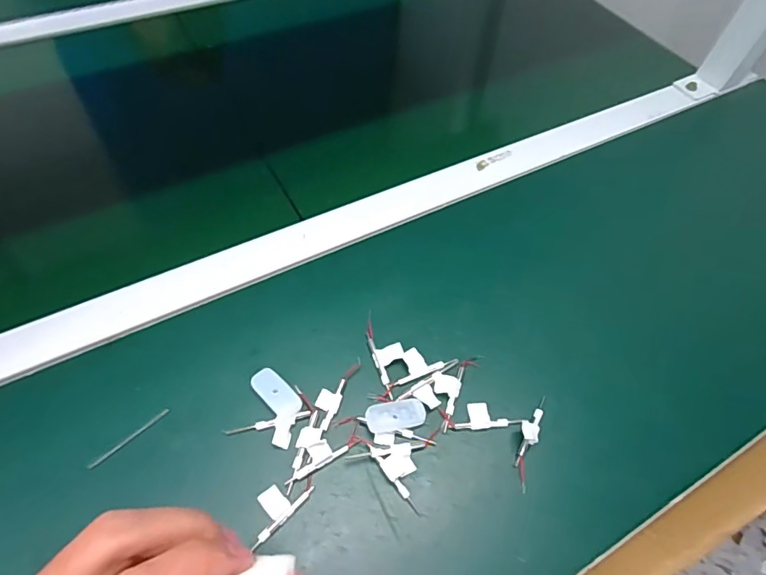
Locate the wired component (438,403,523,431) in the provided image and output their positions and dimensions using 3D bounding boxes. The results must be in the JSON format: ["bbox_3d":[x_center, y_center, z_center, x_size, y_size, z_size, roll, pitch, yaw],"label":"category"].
[{"bbox_3d":[0.071,0.094,0.359,0.055,0.007,0.019,-2,57,-6],"label":"wired component"}]

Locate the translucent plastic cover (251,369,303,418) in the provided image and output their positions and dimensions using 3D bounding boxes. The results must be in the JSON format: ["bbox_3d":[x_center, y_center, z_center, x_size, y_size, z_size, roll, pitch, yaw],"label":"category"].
[{"bbox_3d":[-0.077,0.077,0.354,0.041,0.009,0.021,39,62,19],"label":"translucent plastic cover"}]

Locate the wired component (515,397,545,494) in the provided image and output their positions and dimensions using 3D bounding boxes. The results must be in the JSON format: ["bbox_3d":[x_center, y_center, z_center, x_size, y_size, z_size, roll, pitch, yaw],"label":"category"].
[{"bbox_3d":[0.105,0.108,0.352,0.015,0.014,0.070,19,58,8],"label":"wired component"}]

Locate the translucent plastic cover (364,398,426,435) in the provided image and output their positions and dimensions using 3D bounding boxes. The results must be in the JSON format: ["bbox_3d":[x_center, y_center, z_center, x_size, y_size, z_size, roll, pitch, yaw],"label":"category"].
[{"bbox_3d":[0.010,0.092,0.351,0.043,0.009,0.019,-10,58,-11],"label":"translucent plastic cover"}]

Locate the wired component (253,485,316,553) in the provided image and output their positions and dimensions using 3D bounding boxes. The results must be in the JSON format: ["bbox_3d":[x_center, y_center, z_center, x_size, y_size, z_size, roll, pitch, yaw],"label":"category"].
[{"bbox_3d":[-0.069,0.141,0.316,0.022,0.005,0.047,40,63,20],"label":"wired component"}]

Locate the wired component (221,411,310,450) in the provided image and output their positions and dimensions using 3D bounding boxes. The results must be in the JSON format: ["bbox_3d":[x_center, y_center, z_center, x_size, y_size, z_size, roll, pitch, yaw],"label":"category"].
[{"bbox_3d":[-0.079,0.102,0.338,0.057,0.005,0.022,-8,58,-10],"label":"wired component"}]

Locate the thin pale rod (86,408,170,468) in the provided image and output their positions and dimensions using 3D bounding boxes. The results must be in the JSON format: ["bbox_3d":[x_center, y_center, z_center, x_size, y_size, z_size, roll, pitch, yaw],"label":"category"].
[{"bbox_3d":[-0.174,0.104,0.338,0.057,0.004,0.004,-37,66,-27],"label":"thin pale rod"}]

